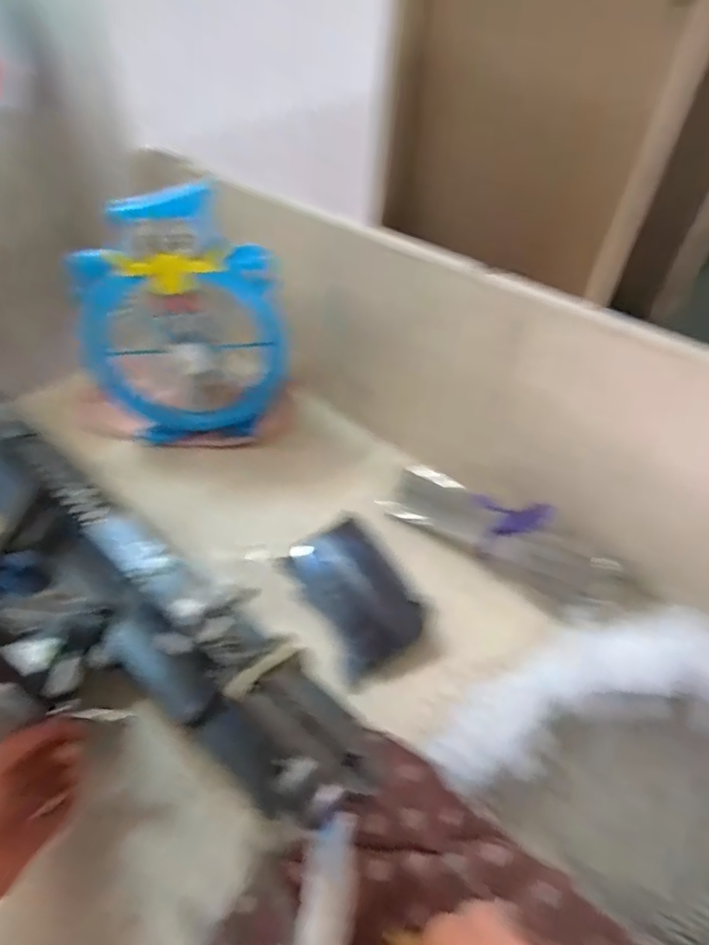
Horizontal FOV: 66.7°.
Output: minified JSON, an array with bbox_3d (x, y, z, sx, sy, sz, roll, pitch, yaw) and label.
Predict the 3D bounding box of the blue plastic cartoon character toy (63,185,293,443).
[{"bbox_3d":[-0.207,-0.165,0.657,0.231,0.319,0.095,-2,48,-4],"label":"blue plastic cartoon character toy"}]

